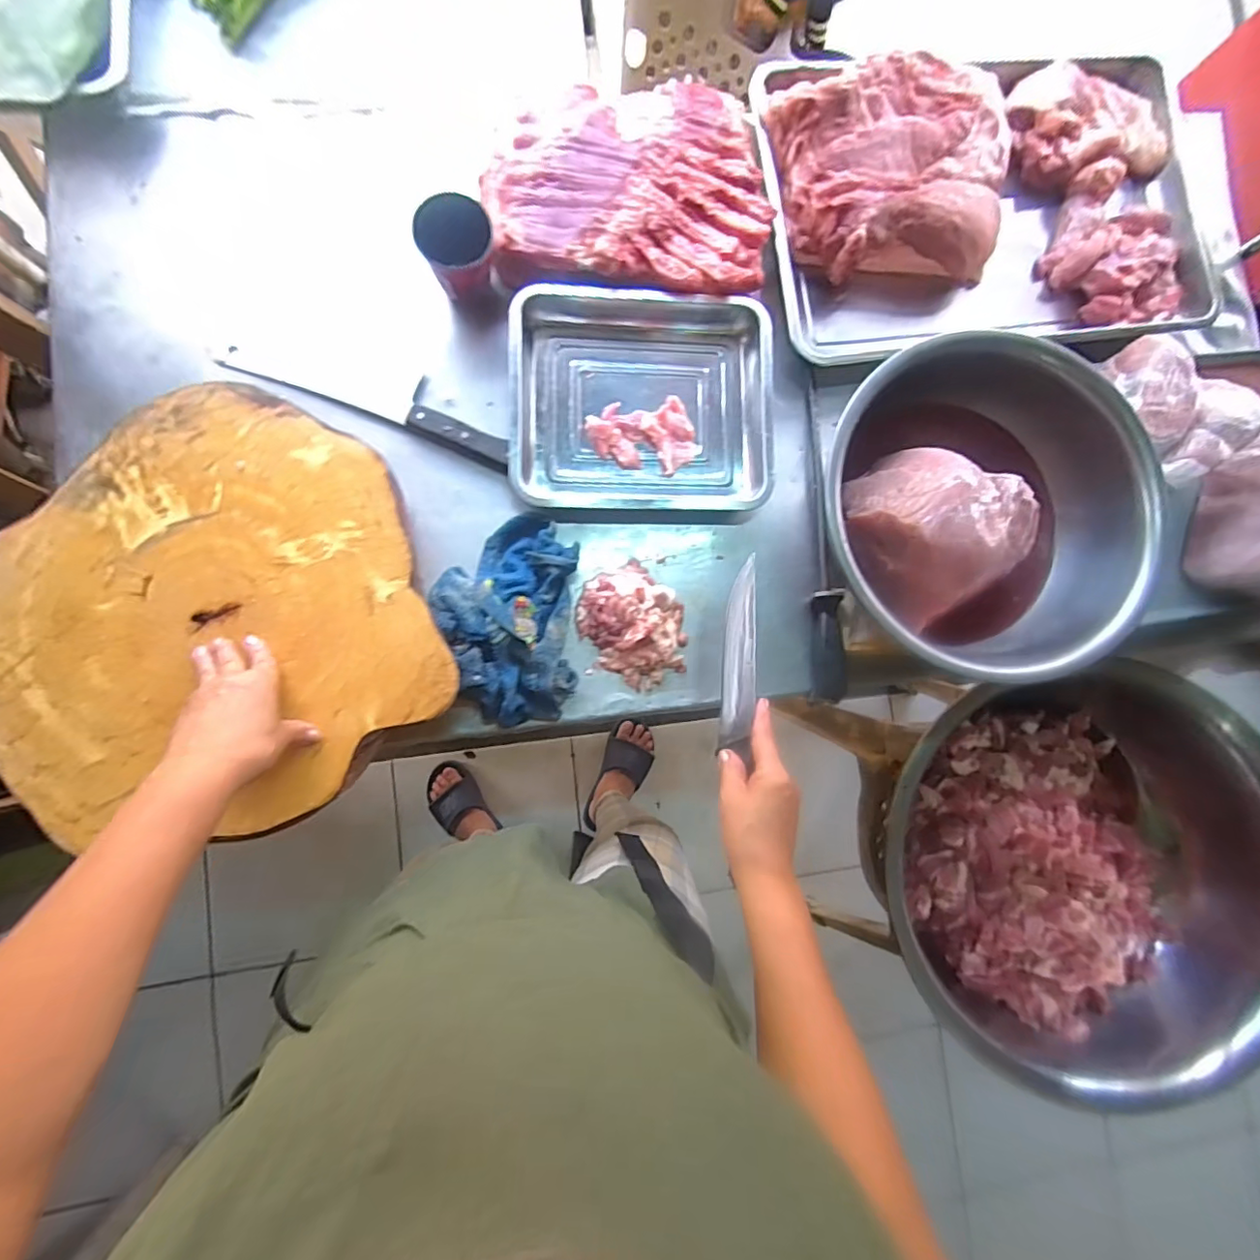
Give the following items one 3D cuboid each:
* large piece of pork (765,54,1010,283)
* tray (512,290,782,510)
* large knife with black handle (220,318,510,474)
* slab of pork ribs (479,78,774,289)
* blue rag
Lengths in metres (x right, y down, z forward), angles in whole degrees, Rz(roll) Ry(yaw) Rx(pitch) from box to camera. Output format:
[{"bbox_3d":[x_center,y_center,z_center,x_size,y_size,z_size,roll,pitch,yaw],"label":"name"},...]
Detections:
[{"bbox_3d":[0.328,-0.572,0.692,0.310,0.065,0.255,-3,87,-7],"label":"large piece of pork"},{"bbox_3d":[0.013,-0.269,0.671,0.307,0.049,0.267,0,86,-7],"label":"tray"},{"bbox_3d":[-0.289,-0.285,0.645,0.332,0.028,0.086,20,84,-5],"label":"large knife with black handle"},{"bbox_3d":[-0.001,-0.518,0.658,0.320,0.045,0.244,-5,87,-7],"label":"slab of pork ribs"},{"bbox_3d":[-0.133,-0.014,0.616,0.148,0.057,0.231,0,86,-7],"label":"blue rag"}]

